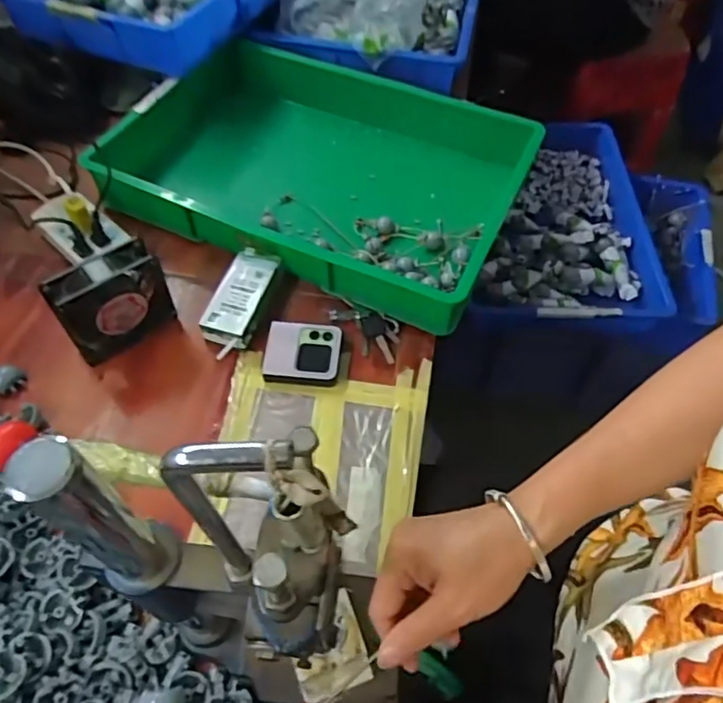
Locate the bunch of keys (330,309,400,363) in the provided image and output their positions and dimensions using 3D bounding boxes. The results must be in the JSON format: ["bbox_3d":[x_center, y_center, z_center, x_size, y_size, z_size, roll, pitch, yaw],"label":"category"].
[{"bbox_3d":[0.001,-0.027,0.719,0.094,0.017,0.059,19,57,9],"label":"bunch of keys"}]

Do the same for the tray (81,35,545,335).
[{"bbox_3d":[-0.068,-0.263,0.836,0.551,0.091,0.370,25,58,13],"label":"tray"}]

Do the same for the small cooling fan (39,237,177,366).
[{"bbox_3d":[-0.286,-0.058,0.682,0.123,0.115,0.049,-32,63,-22],"label":"small cooling fan"}]

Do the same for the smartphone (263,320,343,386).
[{"bbox_3d":[-0.068,0.001,0.689,0.085,0.018,0.079,5,55,0],"label":"smartphone"}]

